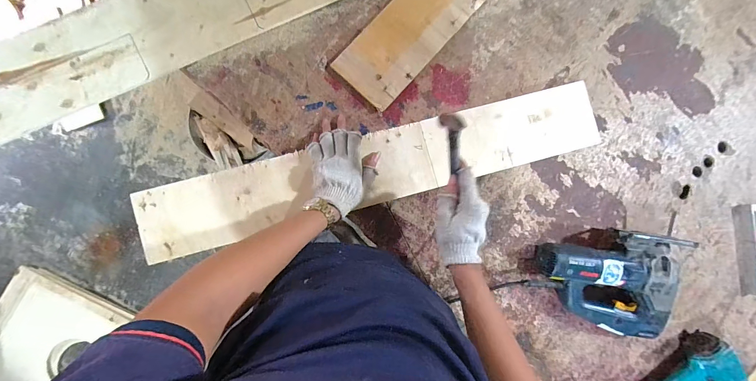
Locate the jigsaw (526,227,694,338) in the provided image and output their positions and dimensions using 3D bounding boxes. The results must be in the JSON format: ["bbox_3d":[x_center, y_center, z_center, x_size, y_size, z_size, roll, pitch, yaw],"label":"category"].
[{"bbox_3d":[0.419,0.159,0.597,0.244,0.074,0.191,14,88,-4],"label":"jigsaw"}]

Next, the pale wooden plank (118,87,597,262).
[{"bbox_3d":[-0.001,-0.040,0.587,0.844,0.026,0.130,-14,87,-4],"label":"pale wooden plank"}]

